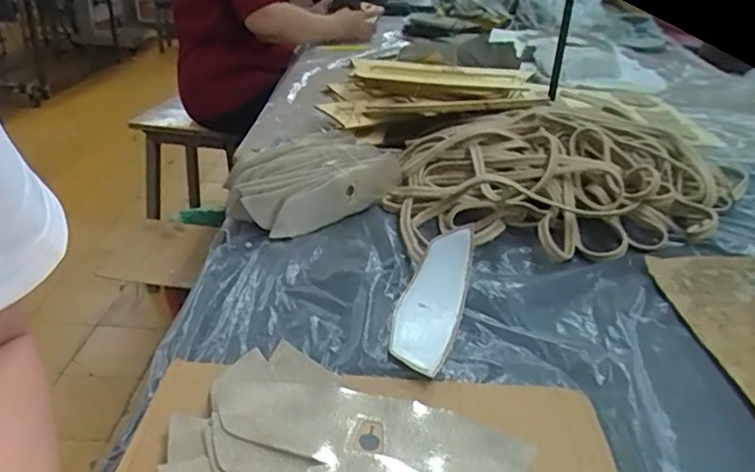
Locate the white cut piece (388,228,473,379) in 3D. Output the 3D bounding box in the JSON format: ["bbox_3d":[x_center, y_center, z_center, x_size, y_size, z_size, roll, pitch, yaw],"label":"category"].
[{"bbox_3d":[0.041,0.048,0.473,0.053,0.037,0.153,8,30,11],"label":"white cut piece"}]

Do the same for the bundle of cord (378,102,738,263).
[{"bbox_3d":[0.202,-0.068,0.632,0.361,0.101,0.211,-2,29,-6],"label":"bundle of cord"}]

